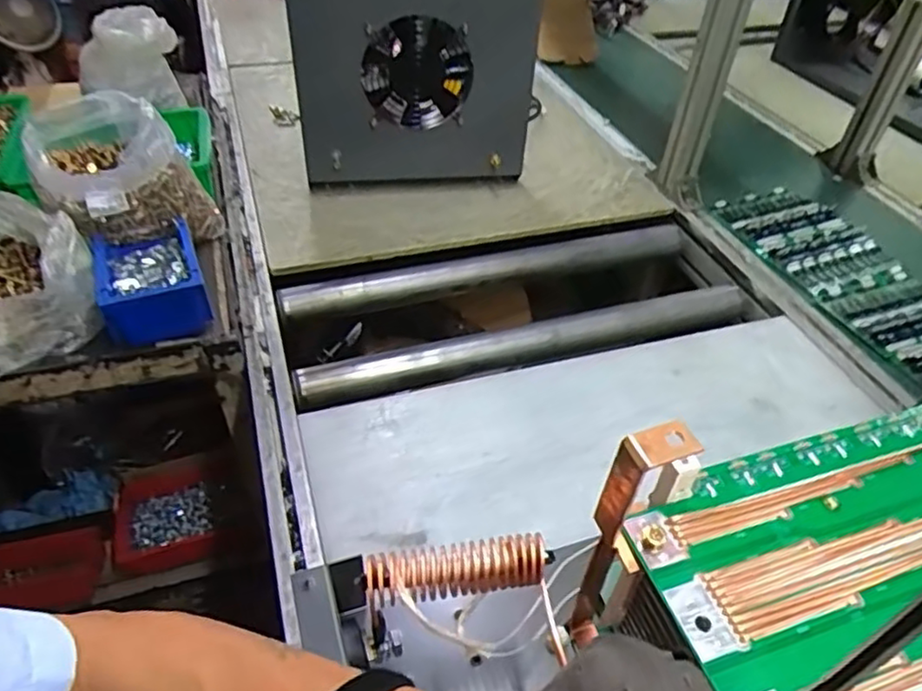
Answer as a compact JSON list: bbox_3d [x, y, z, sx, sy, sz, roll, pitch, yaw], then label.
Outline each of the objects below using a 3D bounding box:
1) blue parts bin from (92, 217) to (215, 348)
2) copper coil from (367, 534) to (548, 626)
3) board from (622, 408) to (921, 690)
[{"bbox_3d":[-0.347,-0.067,0.743,0.105,0.084,0.145,-16,46,-20],"label":"blue parts bin"},{"bbox_3d":[-0.002,0.147,0.420,0.112,0.029,0.030,-5,44,-10],"label":"copper coil"},{"bbox_3d":[0.227,0.093,0.307,0.281,0.007,0.138,-11,45,-15],"label":"board"}]

